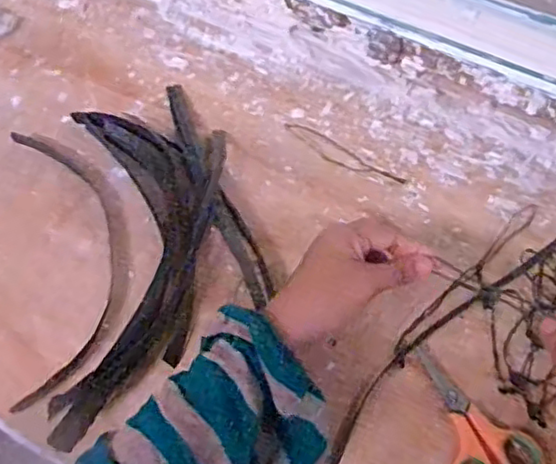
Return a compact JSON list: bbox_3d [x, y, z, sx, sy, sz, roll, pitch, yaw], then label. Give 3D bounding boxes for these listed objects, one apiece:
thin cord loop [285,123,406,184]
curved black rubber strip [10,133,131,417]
[{"bbox_3d":[0.058,-0.070,0.605,0.125,0.004,0.023,33,62,18],"label":"thin cord loop"},{"bbox_3d":[-0.167,0.013,0.535,0.088,0.011,0.254,-9,58,-7],"label":"curved black rubber strip"}]

